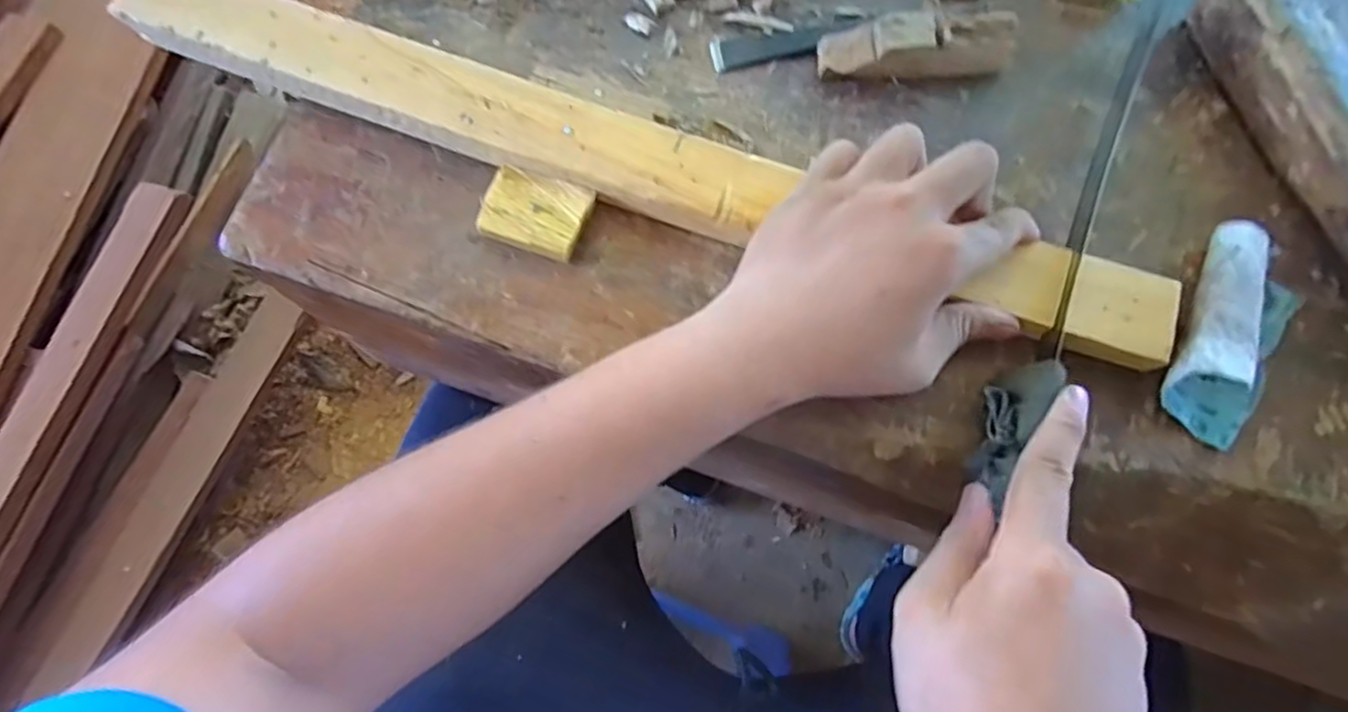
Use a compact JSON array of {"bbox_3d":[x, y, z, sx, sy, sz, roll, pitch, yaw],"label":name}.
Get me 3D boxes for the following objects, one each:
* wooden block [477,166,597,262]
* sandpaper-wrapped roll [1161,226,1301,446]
[{"bbox_3d":[-0.068,-0.070,0.333,0.050,0.015,0.037,16,76,5],"label":"wooden block"},{"bbox_3d":[0.258,-0.013,0.305,0.055,0.035,0.097,30,78,8],"label":"sandpaper-wrapped roll"}]

